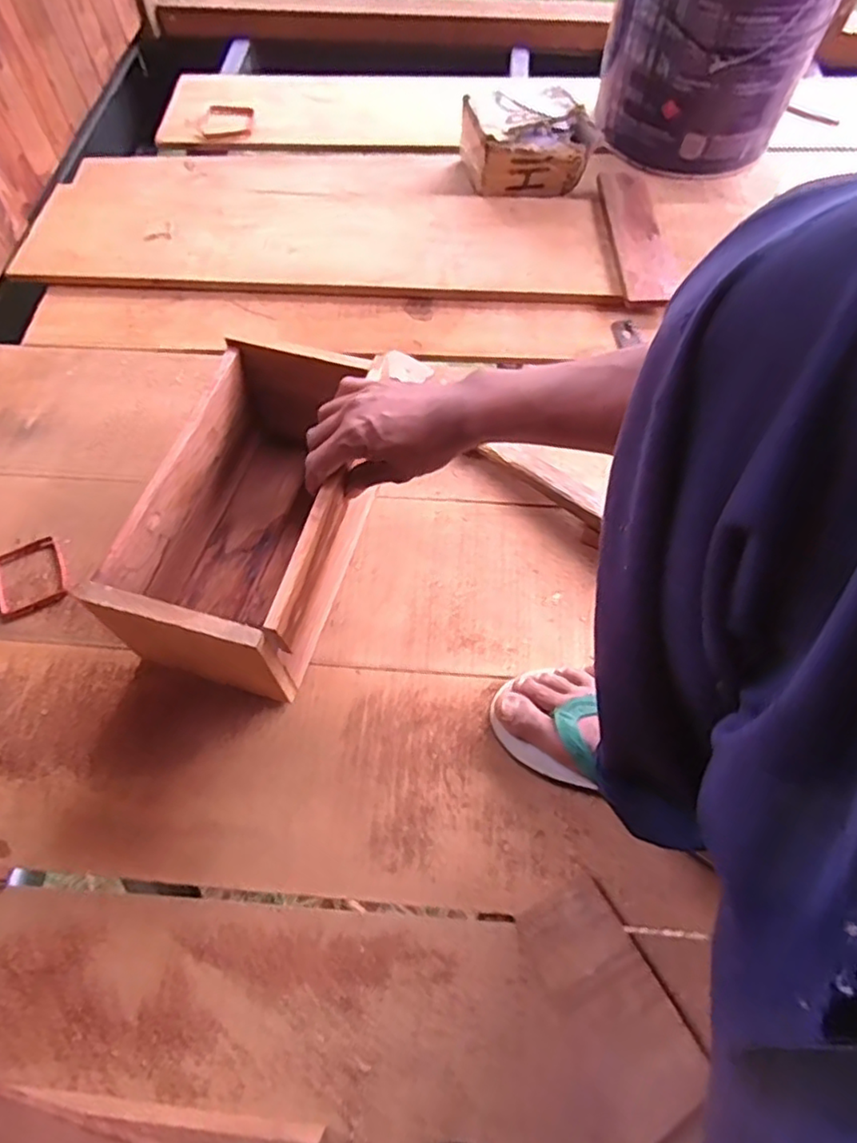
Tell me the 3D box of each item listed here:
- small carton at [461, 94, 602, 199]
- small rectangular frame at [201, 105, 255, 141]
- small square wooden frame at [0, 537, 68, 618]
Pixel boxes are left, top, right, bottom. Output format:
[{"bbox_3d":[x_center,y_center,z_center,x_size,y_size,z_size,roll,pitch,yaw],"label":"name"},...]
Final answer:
[{"bbox_3d":[0.139,-0.602,0.885,0.173,0.084,0.123,-7,64,-3],"label":"small carton"},{"bbox_3d":[-0.310,-0.697,0.976,0.070,0.014,0.080,2,64,1],"label":"small rectangular frame"},{"bbox_3d":[-0.395,0.004,0.624,0.060,0.008,0.073,-22,66,-10],"label":"small square wooden frame"}]

